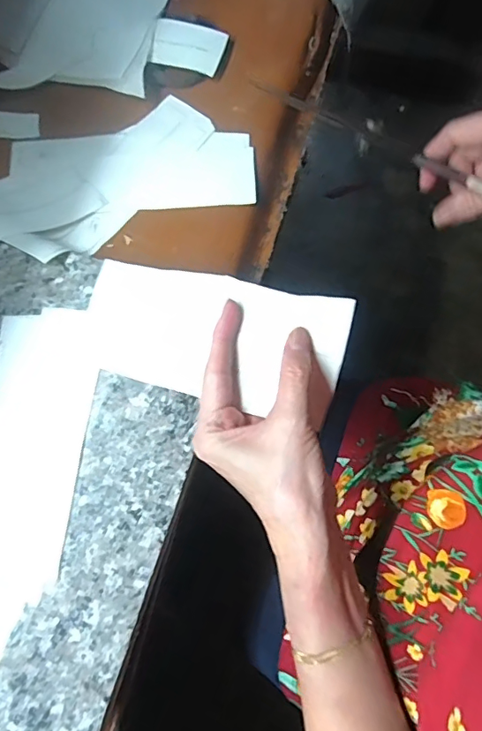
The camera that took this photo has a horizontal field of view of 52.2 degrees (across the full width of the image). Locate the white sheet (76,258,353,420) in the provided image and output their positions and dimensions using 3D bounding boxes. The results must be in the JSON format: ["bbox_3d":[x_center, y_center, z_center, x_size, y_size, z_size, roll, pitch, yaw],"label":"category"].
[{"bbox_3d":[-0.023,-0.019,0.317,0.173,0.013,0.077,14,89,17],"label":"white sheet"}]

